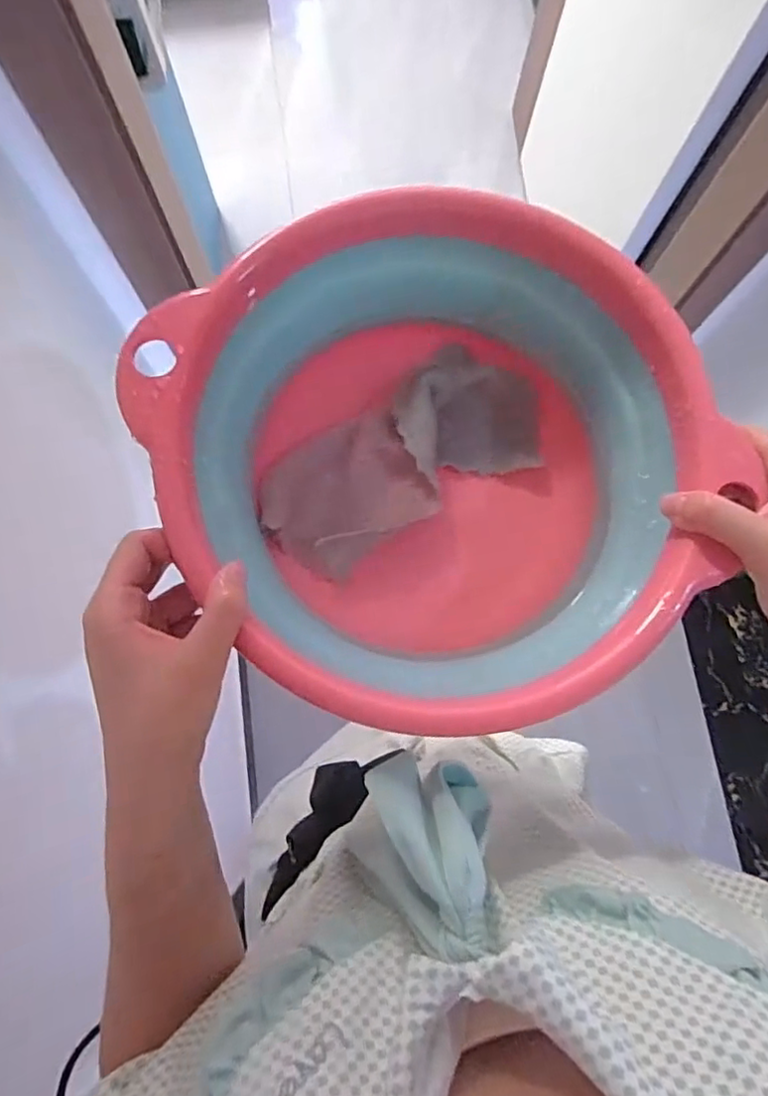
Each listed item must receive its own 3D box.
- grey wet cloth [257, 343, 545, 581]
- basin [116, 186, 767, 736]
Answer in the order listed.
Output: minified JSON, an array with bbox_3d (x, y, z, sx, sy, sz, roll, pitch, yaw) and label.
[{"bbox_3d":[0.011,-0.053,0.355,0.174,0.029,0.079,-31,81,-6],"label":"grey wet cloth"},{"bbox_3d":[0.028,-0.046,0.322,0.256,0.094,0.249,0,79,0],"label":"basin"}]

